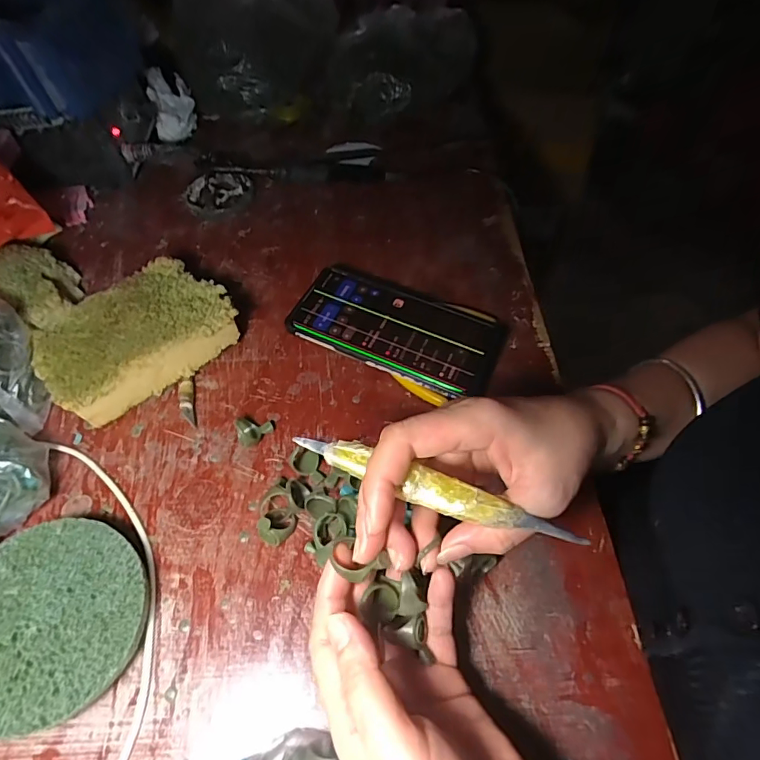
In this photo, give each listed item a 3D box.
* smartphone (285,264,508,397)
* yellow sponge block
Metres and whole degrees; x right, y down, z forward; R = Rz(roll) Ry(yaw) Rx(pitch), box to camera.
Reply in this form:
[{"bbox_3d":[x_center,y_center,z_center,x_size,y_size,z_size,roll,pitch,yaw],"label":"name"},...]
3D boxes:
[{"bbox_3d":[0.015,-0.046,0.396,0.165,0.012,0.089,22,59,13],"label":"smartphone"},{"bbox_3d":[-0.190,-0.033,0.382,0.141,0.048,0.097,-37,65,-22],"label":"yellow sponge block"}]

